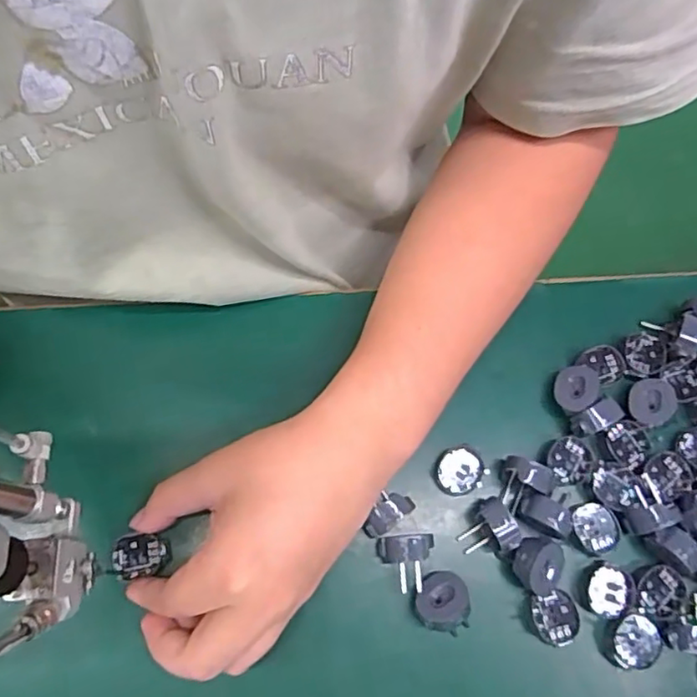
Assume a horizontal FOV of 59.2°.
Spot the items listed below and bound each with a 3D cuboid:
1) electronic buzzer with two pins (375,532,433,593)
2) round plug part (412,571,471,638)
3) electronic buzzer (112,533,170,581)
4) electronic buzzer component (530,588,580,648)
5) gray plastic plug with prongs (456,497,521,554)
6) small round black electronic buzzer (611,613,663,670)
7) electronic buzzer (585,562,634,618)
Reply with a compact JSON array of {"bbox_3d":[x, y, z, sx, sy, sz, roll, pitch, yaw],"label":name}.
[{"bbox_3d":[0.031,0.117,0.335,0.030,0.026,0.028,-2,73,-3],"label":"electronic buzzer with two pins"},{"bbox_3d":[0.051,0.137,0.334,0.032,0.024,0.029,21,73,4],"label":"round plug part"},{"bbox_3d":[-0.113,0.112,0.334,0.030,0.005,0.022,-13,75,-5],"label":"electronic buzzer"},{"bbox_3d":[0.113,0.147,0.335,0.022,0.012,0.028,-14,74,-7],"label":"electronic buzzer component"},{"bbox_3d":[0.077,0.102,0.343,0.028,0.024,0.028,-30,76,-11],"label":"gray plastic plug with prongs"},{"bbox_3d":[0.155,0.158,0.331,0.024,0.007,0.027,16,73,2],"label":"small round black electronic buzzer"},{"bbox_3d":[0.144,0.134,0.338,0.021,0.012,0.028,21,75,4],"label":"electronic buzzer"}]

